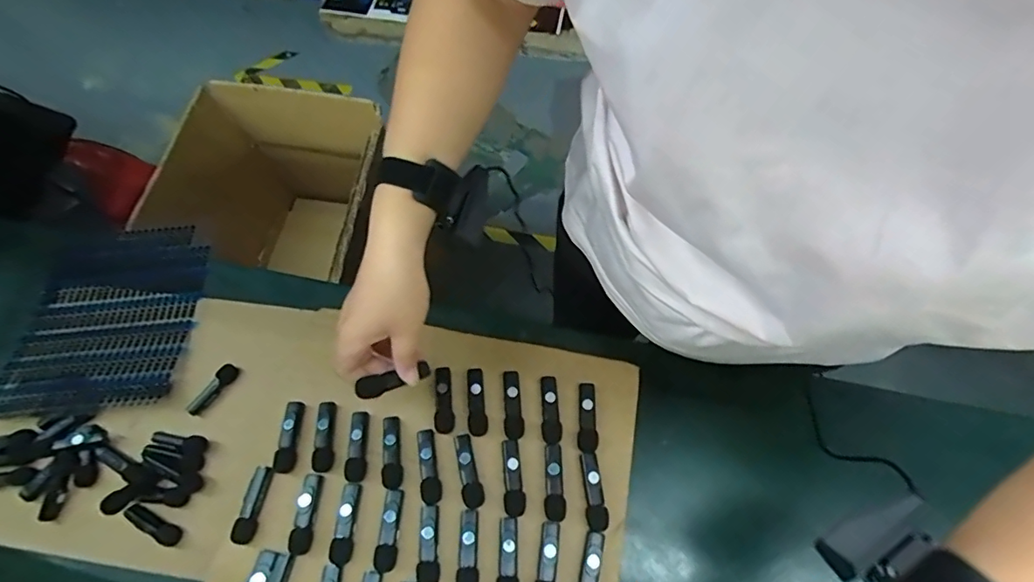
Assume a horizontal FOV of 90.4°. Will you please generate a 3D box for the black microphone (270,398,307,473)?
[{"bbox_3d":[-0.218,0.138,0.490,0.021,0.011,0.067,-2,66,4],"label":"black microphone"}]

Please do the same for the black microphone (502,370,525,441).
[{"bbox_3d":[-0.004,0.109,0.498,0.019,0.010,0.067,-2,66,3],"label":"black microphone"}]

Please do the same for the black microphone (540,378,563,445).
[{"bbox_3d":[0.033,0.113,0.494,0.019,0.010,0.065,-1,67,4],"label":"black microphone"}]

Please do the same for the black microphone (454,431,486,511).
[{"bbox_3d":[-0.044,0.163,0.469,0.020,0.010,0.066,-12,66,-1],"label":"black microphone"}]

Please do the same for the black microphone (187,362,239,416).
[{"bbox_3d":[-0.344,0.111,0.580,0.018,0.012,0.064,34,71,17],"label":"black microphone"}]

